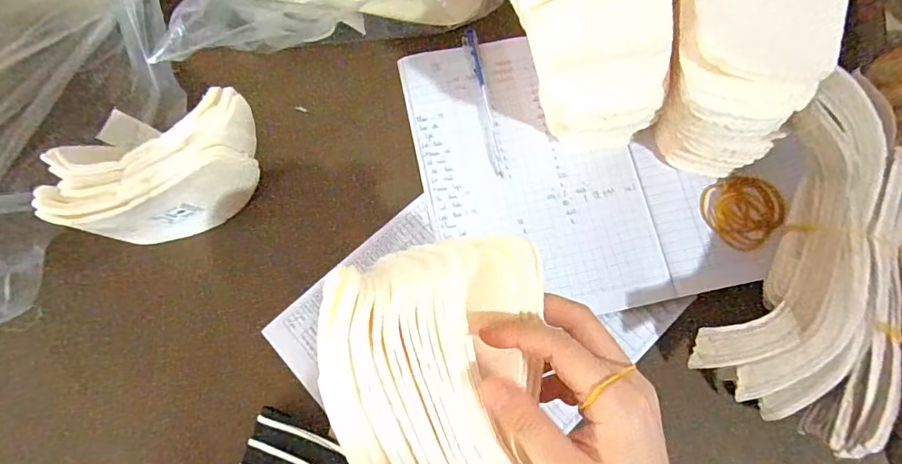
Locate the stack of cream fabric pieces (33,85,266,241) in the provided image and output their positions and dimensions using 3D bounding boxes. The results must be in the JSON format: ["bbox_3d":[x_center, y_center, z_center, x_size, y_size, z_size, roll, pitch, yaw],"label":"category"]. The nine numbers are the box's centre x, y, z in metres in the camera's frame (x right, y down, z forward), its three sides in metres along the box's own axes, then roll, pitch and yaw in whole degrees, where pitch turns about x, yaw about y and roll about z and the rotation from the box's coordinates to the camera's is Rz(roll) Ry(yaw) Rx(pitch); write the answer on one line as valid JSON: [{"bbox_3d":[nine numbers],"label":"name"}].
[{"bbox_3d":[-0.200,-0.037,0.344,0.140,0.105,0.063,-19,77,-5],"label":"stack of cream fabric pieces"}]

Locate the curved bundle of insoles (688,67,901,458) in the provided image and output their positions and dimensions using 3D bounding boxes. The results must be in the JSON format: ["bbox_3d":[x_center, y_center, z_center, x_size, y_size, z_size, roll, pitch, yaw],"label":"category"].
[{"bbox_3d":[0.262,0.024,0.348,0.126,0.092,0.228,23,76,5],"label":"curved bundle of insoles"}]

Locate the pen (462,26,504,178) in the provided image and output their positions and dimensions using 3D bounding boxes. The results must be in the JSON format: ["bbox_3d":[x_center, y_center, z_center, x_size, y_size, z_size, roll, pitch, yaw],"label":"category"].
[{"bbox_3d":[0.028,-0.113,0.420,0.012,0.007,0.137,-10,76,-3],"label":"pen"}]

